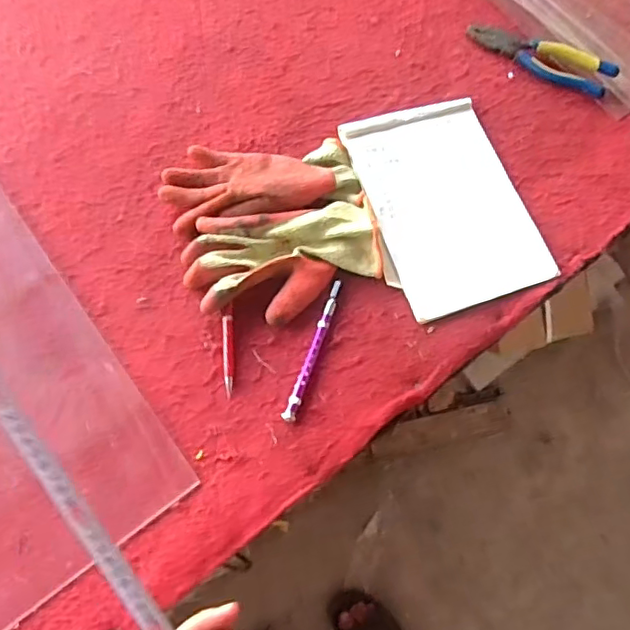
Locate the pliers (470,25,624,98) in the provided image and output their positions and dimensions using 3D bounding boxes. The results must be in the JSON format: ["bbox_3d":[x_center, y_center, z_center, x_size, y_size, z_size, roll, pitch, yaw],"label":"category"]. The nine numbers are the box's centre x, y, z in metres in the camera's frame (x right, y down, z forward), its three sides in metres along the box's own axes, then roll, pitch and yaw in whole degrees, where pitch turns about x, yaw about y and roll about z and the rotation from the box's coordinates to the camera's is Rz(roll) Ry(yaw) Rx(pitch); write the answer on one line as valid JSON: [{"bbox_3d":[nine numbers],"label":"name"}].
[{"bbox_3d":[0.290,-0.336,0.747,0.190,0.021,0.053,25,73,8],"label":"pliers"}]

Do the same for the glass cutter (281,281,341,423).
[{"bbox_3d":[-0.001,0.037,0.623,0.012,0.013,0.162,19,72,6],"label":"glass cutter"}]

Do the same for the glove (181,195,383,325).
[{"bbox_3d":[-0.036,-0.063,0.644,0.219,0.035,0.139,-9,71,-4],"label":"glove"}]

